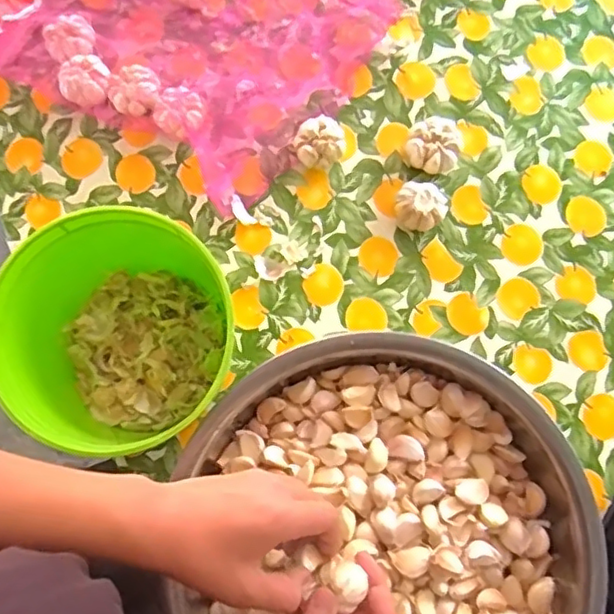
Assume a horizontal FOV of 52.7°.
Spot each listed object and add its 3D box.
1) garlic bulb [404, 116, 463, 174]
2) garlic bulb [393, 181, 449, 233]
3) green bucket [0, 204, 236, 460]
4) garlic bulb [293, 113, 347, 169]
[{"bbox_3d":[0.149,-0.188,0.725,0.063,0.037,0.065,0,77,0],"label":"garlic bulb"},{"bbox_3d":[0.130,-0.114,0.711,0.060,0.036,0.055,0,77,0],"label":"garlic bulb"},{"bbox_3d":[-0.189,0.021,0.618,0.188,0.155,0.177,-23,78,-5],"label":"green bucket"},{"bbox_3d":[0.013,-0.193,0.727,0.059,0.034,0.059,0,77,0],"label":"garlic bulb"}]

